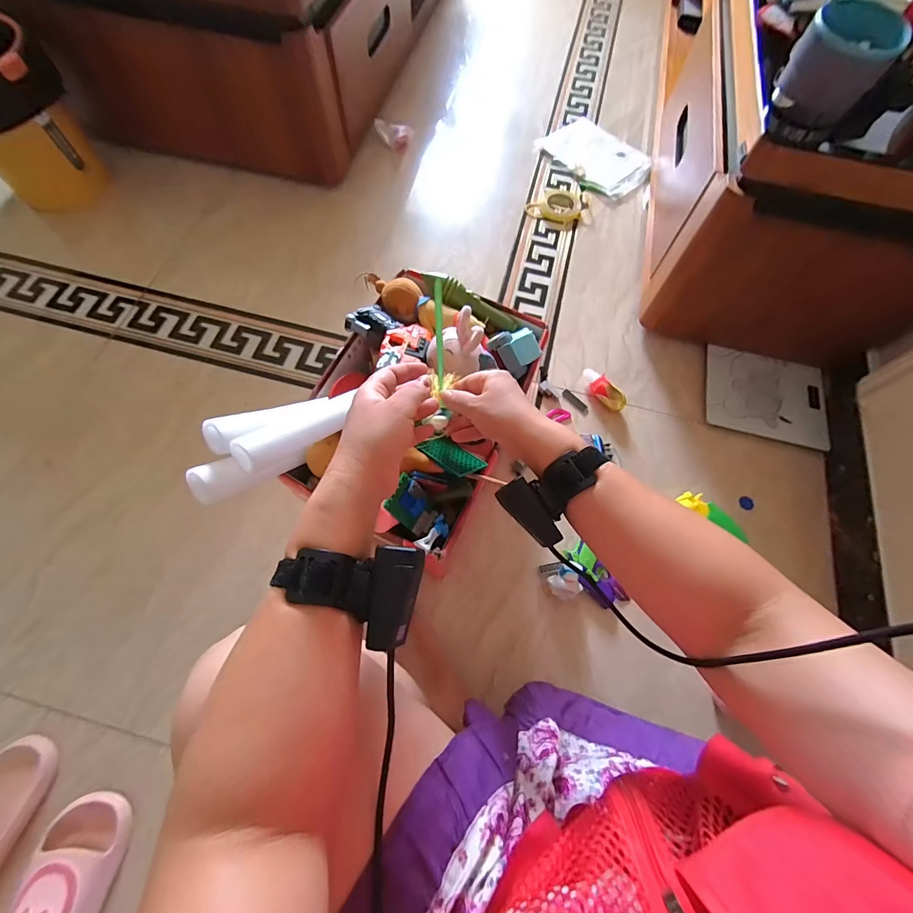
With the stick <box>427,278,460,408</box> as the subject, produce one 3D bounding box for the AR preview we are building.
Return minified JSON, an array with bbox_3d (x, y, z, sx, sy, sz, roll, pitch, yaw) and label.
[{"bbox_3d":[-0.019,-0.150,0.523,0.029,0.018,0.198,-2,69,-4],"label":"stick"}]

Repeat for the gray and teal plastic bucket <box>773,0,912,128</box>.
[{"bbox_3d":[0.536,-0.555,0.570,0.110,0.082,0.133,37,71,12],"label":"gray and teal plastic bucket"}]

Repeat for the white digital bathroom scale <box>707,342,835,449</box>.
[{"bbox_3d":[0.690,-0.135,0.901,0.263,0.021,0.208,15,71,2],"label":"white digital bathroom scale"}]

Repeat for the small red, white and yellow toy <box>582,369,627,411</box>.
[{"bbox_3d":[0.314,-0.145,0.880,0.039,0.040,0.117,-31,72,-15],"label":"small red, white and yellow toy"}]

